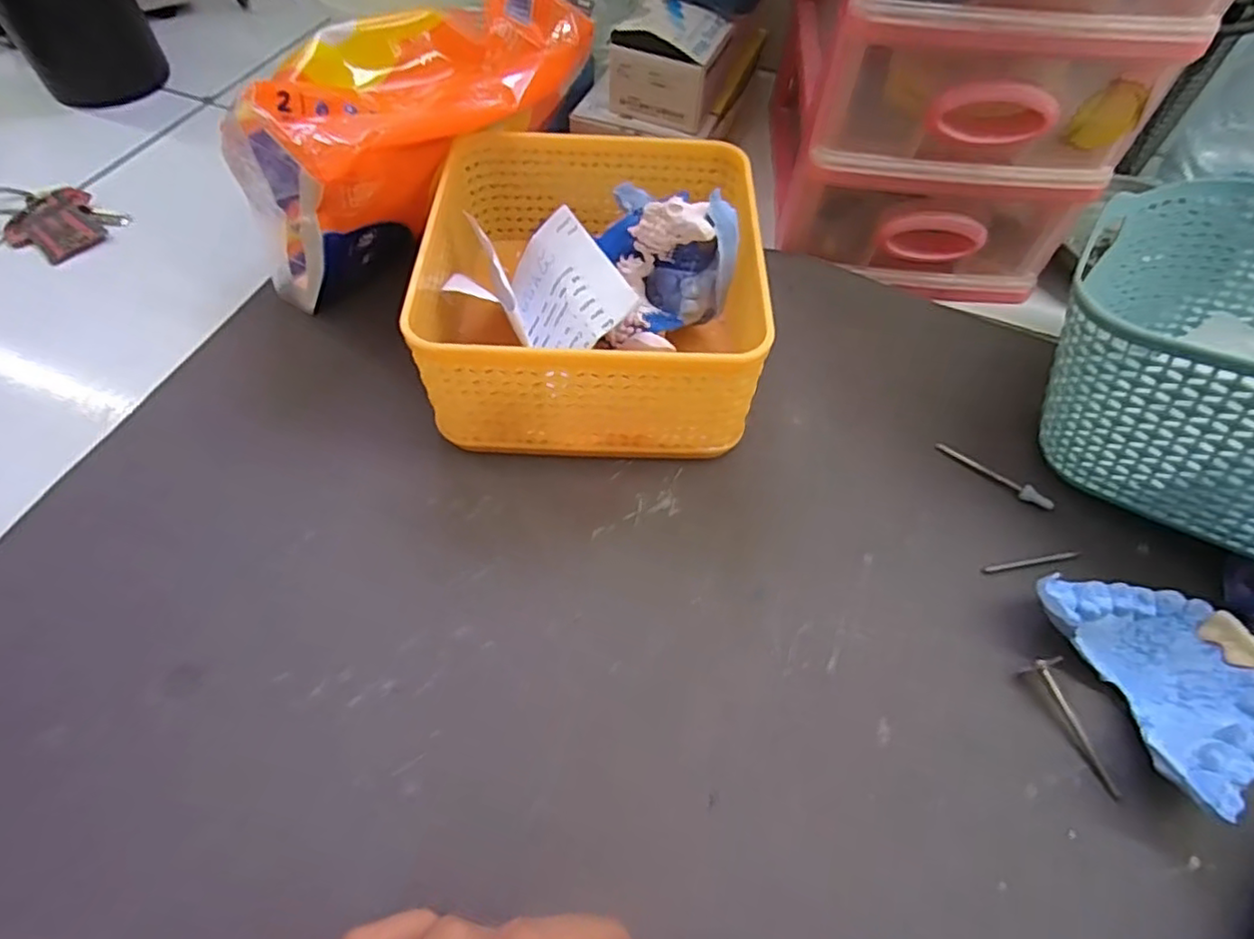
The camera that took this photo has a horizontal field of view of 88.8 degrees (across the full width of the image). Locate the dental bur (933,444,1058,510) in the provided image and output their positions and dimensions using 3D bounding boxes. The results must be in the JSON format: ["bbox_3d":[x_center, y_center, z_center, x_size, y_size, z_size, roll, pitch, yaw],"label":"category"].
[{"bbox_3d":[0.153,0.002,0.266,0.049,0.006,0.006,39,64,20],"label":"dental bur"}]

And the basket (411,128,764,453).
[{"bbox_3d":[-0.013,-0.077,0.275,0.133,0.066,0.132,3,57,0],"label":"basket"}]

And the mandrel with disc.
[{"bbox_3d":[0.148,0.085,0.212,0.011,0.010,0.045,-18,72,-13],"label":"mandrel with disc"}]

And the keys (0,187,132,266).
[{"bbox_3d":[-0.305,-0.135,0.338,0.066,0.014,0.046,29,61,16],"label":"keys"}]

